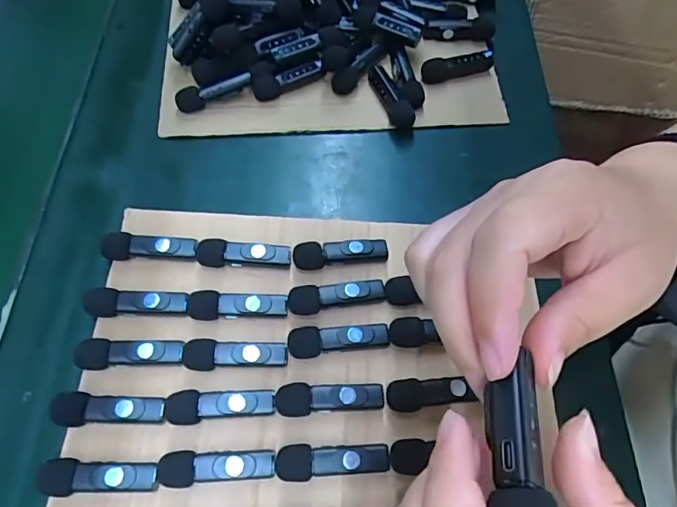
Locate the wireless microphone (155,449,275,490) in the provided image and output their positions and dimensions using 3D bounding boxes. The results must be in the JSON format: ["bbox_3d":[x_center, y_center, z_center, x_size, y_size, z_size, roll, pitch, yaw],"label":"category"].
[{"bbox_3d":[-0.070,0.123,0.286,0.065,0.018,0.018,-2,63,-3],"label":"wireless microphone"}]

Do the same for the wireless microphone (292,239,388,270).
[{"bbox_3d":[0.001,0.002,0.352,0.066,0.018,0.017,-5,63,-5],"label":"wireless microphone"}]

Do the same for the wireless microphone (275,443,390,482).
[{"bbox_3d":[-0.004,0.121,0.289,0.064,0.015,0.019,1,63,-2],"label":"wireless microphone"}]

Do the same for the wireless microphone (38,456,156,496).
[{"bbox_3d":[-0.135,0.127,0.282,0.064,0.015,0.019,3,63,-1],"label":"wireless microphone"}]

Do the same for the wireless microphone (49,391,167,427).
[{"bbox_3d":[-0.137,0.094,0.298,0.064,0.014,0.019,3,63,-1],"label":"wireless microphone"}]

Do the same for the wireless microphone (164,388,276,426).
[{"bbox_3d":[-0.071,0.093,0.302,0.064,0.015,0.019,-2,63,-3],"label":"wireless microphone"}]

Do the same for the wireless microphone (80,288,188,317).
[{"bbox_3d":[-0.132,0.033,0.329,0.063,0.016,0.017,-2,63,-3],"label":"wireless microphone"}]

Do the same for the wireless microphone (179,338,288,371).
[{"bbox_3d":[-0.065,0.064,0.315,0.065,0.012,0.019,3,63,-1],"label":"wireless microphone"}]

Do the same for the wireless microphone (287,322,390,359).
[{"bbox_3d":[0.000,0.056,0.322,0.064,0.015,0.019,-4,63,-5],"label":"wireless microphone"}]

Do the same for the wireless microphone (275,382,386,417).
[{"bbox_3d":[-0.005,0.089,0.306,0.065,0.014,0.020,-2,63,-3],"label":"wireless microphone"}]

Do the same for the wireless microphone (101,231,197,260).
[{"bbox_3d":[-0.132,-0.004,0.348,0.064,0.015,0.017,0,63,-3],"label":"wireless microphone"}]

